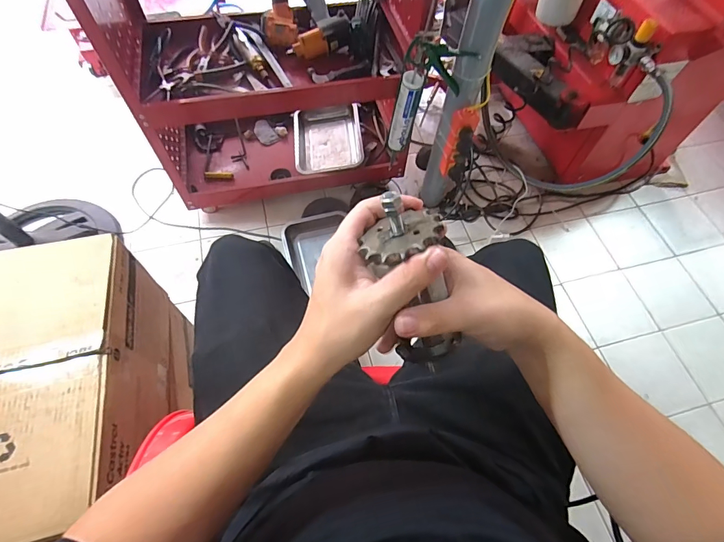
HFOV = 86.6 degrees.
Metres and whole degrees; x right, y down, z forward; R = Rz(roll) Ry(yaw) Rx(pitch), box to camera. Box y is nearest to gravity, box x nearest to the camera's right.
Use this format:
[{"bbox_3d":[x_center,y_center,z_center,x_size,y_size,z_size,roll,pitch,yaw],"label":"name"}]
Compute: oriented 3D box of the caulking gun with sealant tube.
[{"bbox_3d":[0.160,-0.415,0.947,0.157,0.314,0.049,9,61,3],"label":"caulking gun with sealant tube"}]

